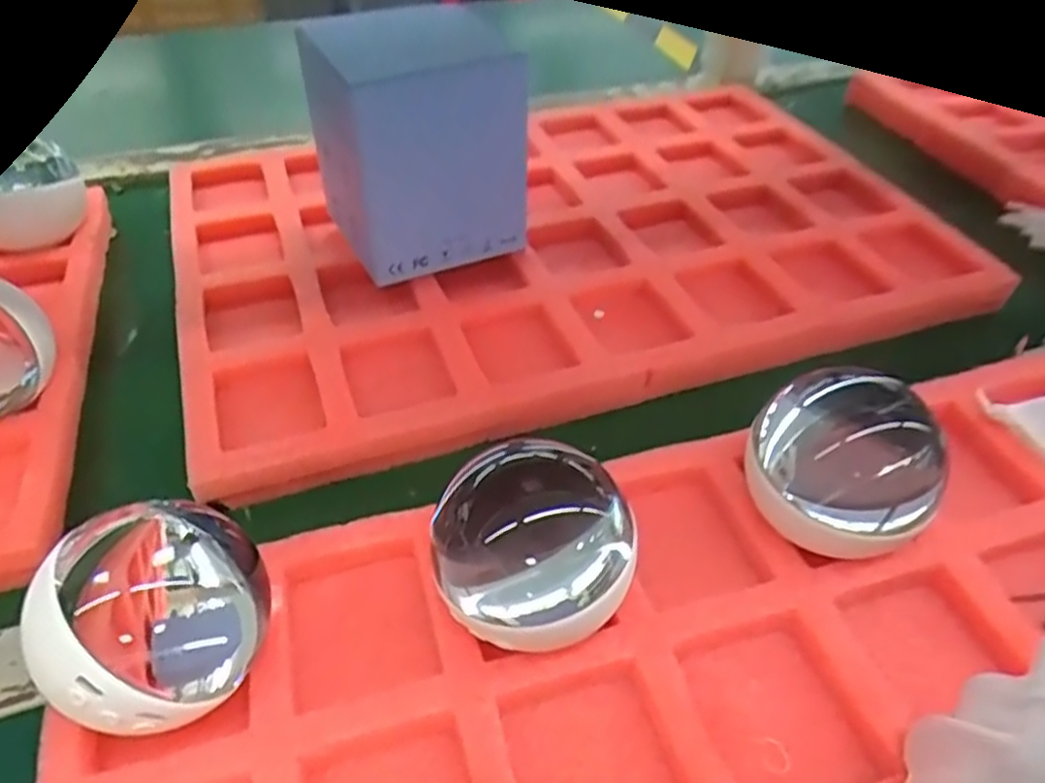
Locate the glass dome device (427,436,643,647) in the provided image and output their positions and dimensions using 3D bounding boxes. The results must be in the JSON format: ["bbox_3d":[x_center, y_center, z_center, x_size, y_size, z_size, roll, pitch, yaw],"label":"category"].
[{"bbox_3d":[0.003,0.066,0.292,0.073,0.066,0.061,10,43,9],"label":"glass dome device"}]

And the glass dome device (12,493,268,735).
[{"bbox_3d":[-0.126,0.084,0.268,0.068,0.064,0.064,1,43,-1],"label":"glass dome device"}]

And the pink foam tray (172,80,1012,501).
[{"bbox_3d":[0.022,-0.119,0.544,0.503,0.034,0.354,-13,45,-15],"label":"pink foam tray"}]

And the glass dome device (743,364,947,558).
[{"bbox_3d":[0.133,0.032,0.319,0.078,0.065,0.068,13,44,12],"label":"glass dome device"}]

